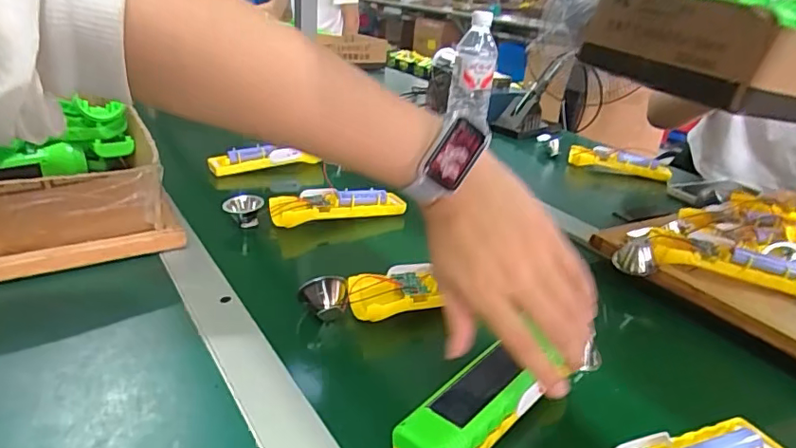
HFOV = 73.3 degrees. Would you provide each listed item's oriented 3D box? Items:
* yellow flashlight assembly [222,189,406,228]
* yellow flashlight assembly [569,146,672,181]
[{"bbox_3d":[-0.096,-0.016,0.646,0.215,0.043,0.046,-9,28,-27],"label":"yellow flashlight assembly"},{"bbox_3d":[0.383,-0.104,0.925,0.165,0.044,0.029,9,25,7],"label":"yellow flashlight assembly"}]

